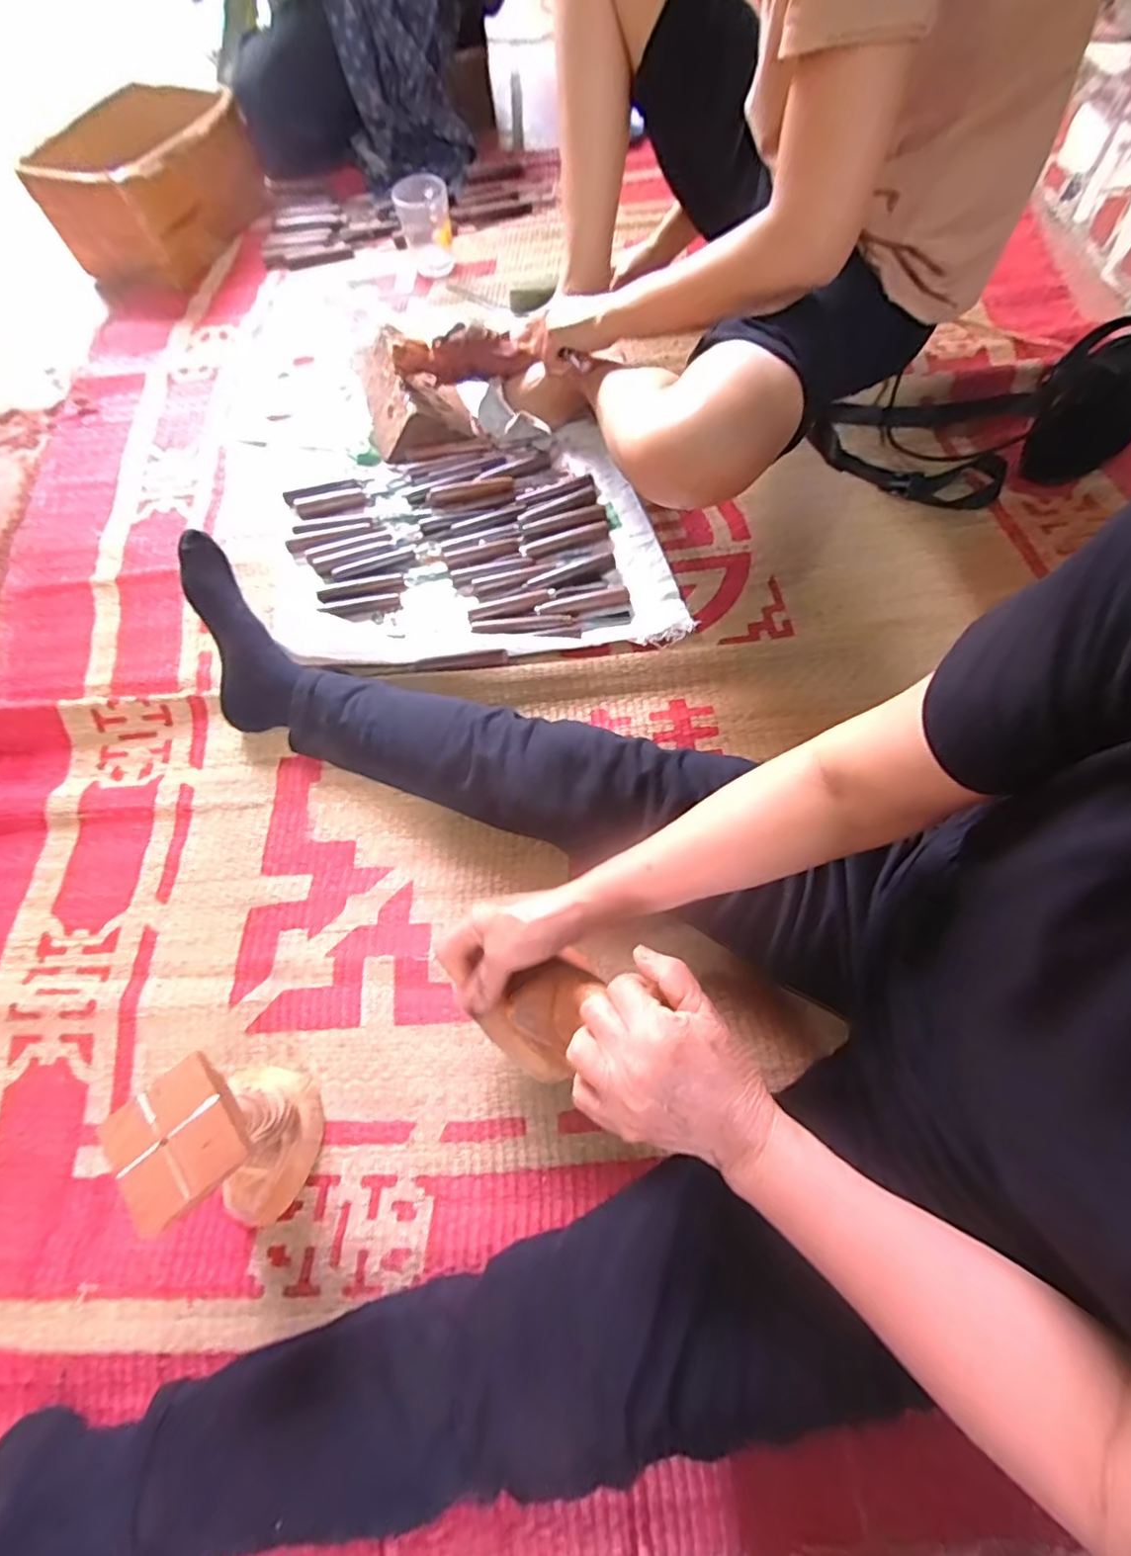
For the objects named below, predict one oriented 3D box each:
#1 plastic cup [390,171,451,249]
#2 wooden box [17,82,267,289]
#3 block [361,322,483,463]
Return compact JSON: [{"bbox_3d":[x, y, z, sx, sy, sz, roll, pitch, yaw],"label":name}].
[{"bbox_3d":[-0.233,-0.928,0.987,0.087,0.098,0.081,-13,67,-2],"label":"plastic cup"},{"bbox_3d":[-0.702,-1.045,1.036,0.230,0.154,0.359,20,70,11],"label":"wooden box"},{"bbox_3d":[-0.220,-0.560,0.848,0.138,0.064,0.204,-17,68,-4],"label":"block"}]

